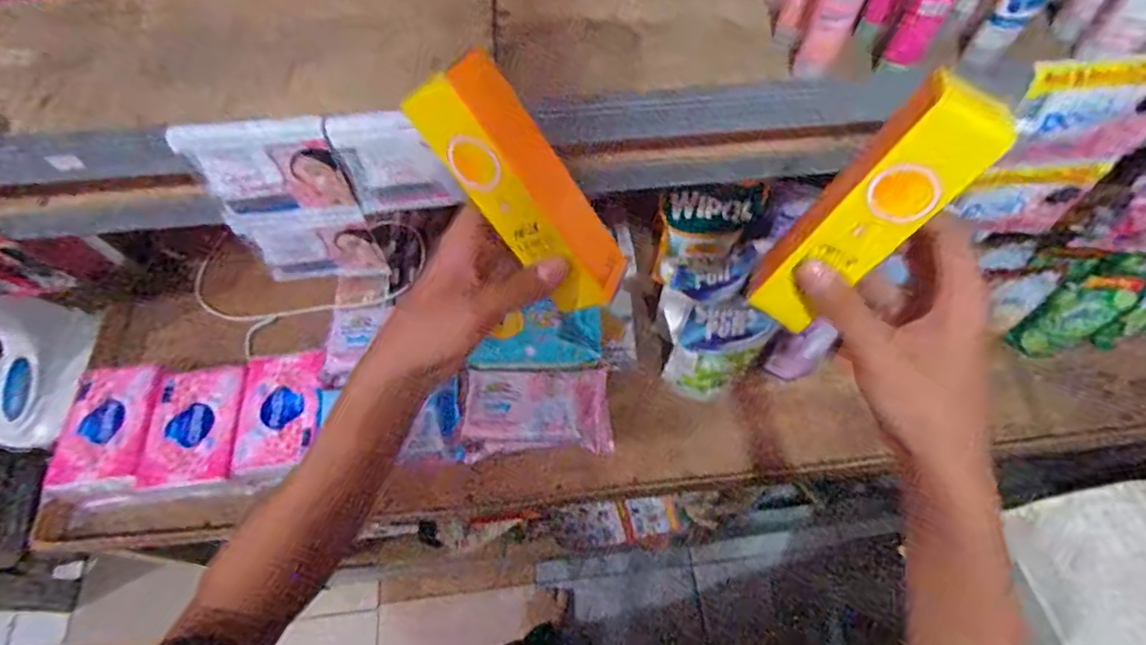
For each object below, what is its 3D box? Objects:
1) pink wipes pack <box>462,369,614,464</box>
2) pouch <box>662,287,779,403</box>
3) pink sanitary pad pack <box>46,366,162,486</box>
[{"bbox_3d":[-0.044,0.116,0.719,0.183,0.050,0.104,1,62,1],"label":"pink wipes pack"},{"bbox_3d":[0.176,0.040,0.746,0.134,0.170,0.066,14,63,8],"label":"pouch"},{"bbox_3d":[-0.614,0.132,0.724,0.123,0.029,0.149,-1,62,0],"label":"pink sanitary pad pack"}]

